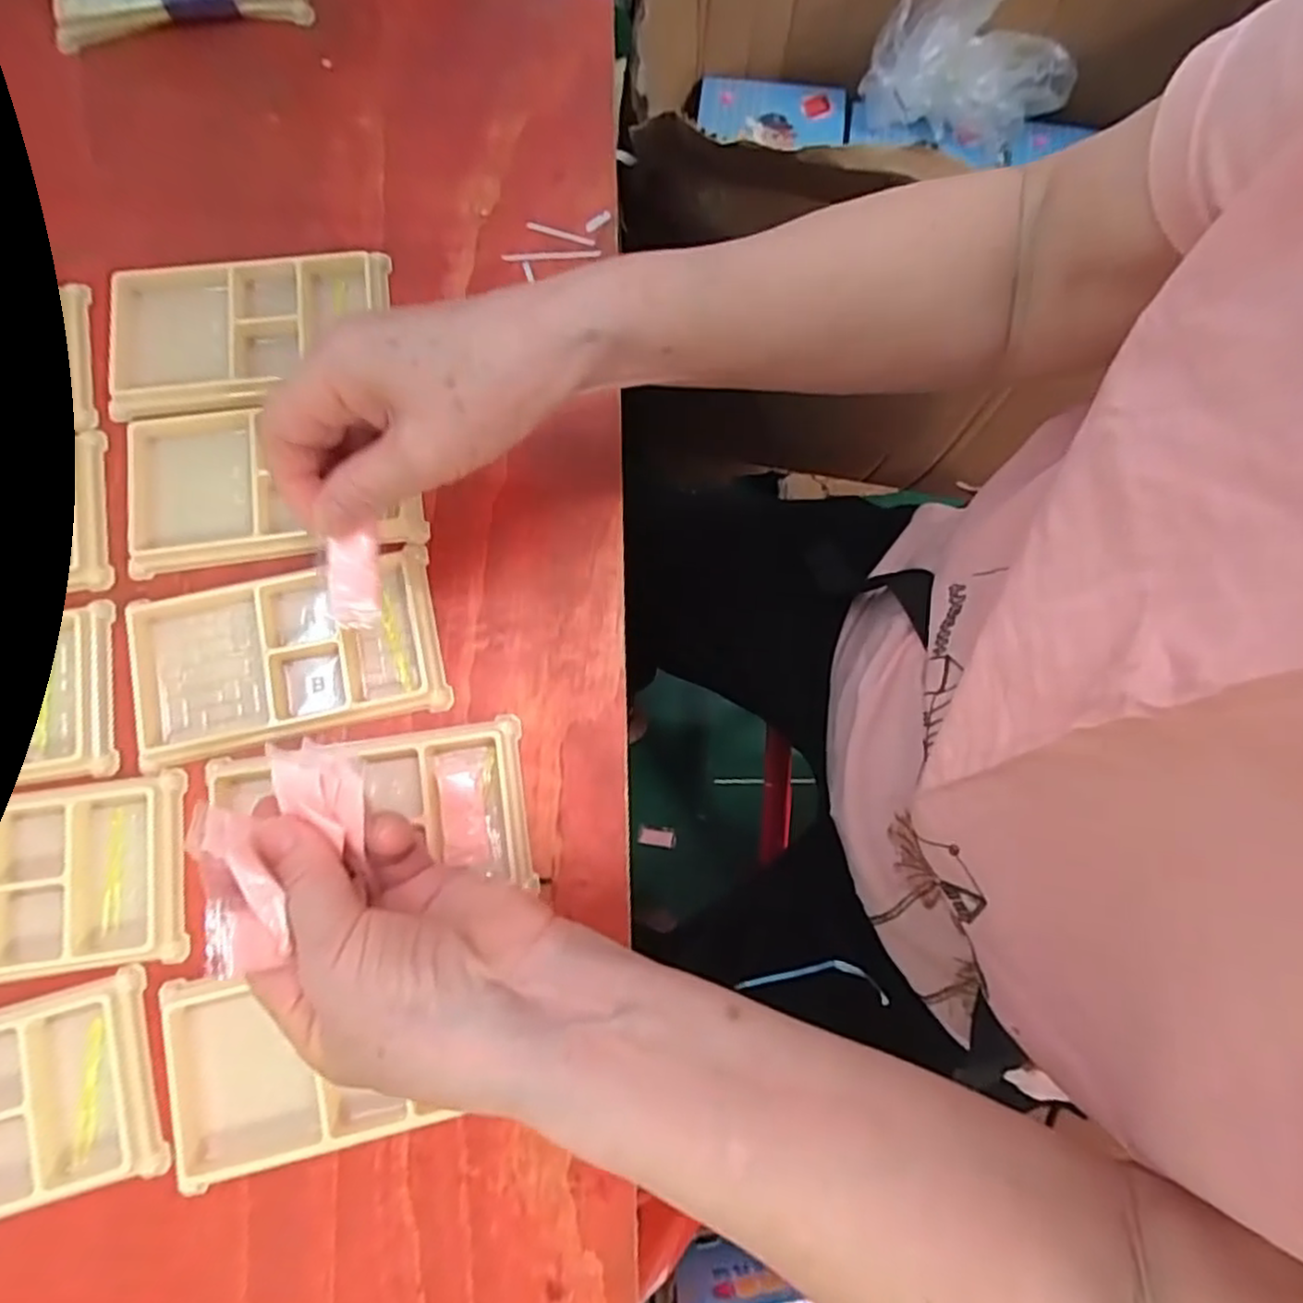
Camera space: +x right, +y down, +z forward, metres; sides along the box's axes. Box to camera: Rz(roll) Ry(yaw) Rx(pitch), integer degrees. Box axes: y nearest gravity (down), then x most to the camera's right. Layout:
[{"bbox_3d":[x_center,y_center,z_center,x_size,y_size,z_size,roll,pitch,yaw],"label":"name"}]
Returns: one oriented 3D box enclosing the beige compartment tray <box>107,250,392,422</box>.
[{"bbox_3d":[-0.202,-0.158,0.363,0.137,0.012,0.078,-9,79,-3],"label":"beige compartment tray"}]

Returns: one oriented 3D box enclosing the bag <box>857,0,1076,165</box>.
[{"bbox_3d":[0.286,-0.515,0.636,0.182,0.115,0.062,13,78,1],"label":"bag"}]

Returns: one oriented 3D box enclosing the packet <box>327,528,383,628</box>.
[{"bbox_3d":[-0.123,-0.027,0.300,0.020,0.006,0.035,-3,96,-30],"label":"packet"}]

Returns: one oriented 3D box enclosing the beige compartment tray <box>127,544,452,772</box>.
[{"bbox_3d":[-0.167,0.000,0.333,0.132,0.011,0.079,-12,79,-4],"label":"beige compartment tray"}]

